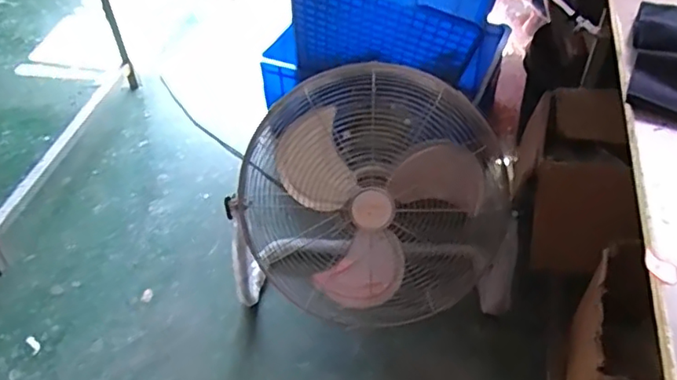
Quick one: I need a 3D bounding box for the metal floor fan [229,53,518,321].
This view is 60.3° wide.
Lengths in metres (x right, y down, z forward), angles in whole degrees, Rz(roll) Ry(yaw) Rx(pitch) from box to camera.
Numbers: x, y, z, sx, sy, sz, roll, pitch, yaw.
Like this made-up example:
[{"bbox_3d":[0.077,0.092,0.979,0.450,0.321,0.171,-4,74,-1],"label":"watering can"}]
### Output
[{"bbox_3d":[0.066,0.034,1.090,0.525,0.478,0.246,8,46,10],"label":"metal floor fan"}]

